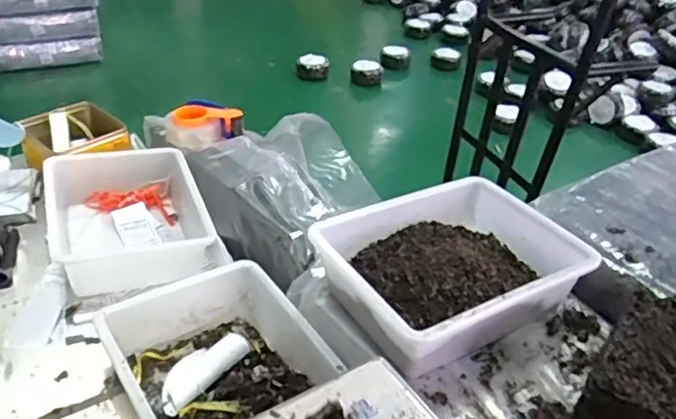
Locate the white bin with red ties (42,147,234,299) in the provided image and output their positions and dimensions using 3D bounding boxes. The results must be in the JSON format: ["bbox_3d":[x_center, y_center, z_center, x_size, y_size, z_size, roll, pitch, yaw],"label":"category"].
[{"bbox_3d":[-0.418,0.012,1.222,0.312,0.116,0.352,-12,39,-24],"label":"white bin with red ties"}]

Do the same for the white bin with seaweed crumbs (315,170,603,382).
[{"bbox_3d":[0.161,0.086,0.930,0.339,0.112,0.292,-18,42,-30],"label":"white bin with seaweed crumbs"}]

